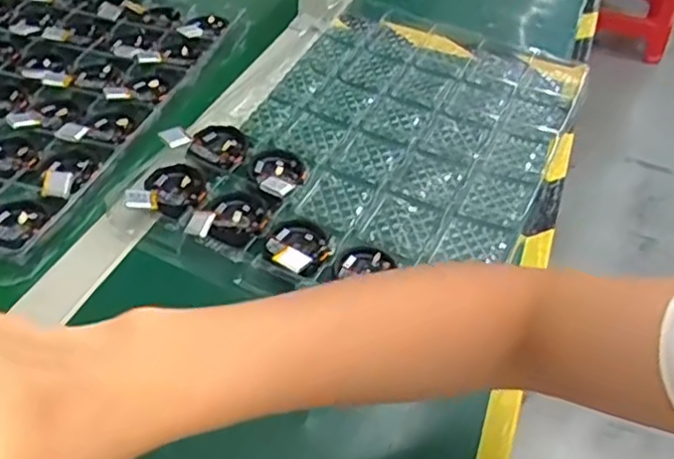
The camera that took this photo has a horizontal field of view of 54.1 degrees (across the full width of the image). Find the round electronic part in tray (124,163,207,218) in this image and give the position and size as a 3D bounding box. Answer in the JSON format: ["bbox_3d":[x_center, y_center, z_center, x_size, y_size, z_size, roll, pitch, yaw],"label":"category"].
[{"bbox_3d":[-0.137,-0.033,0.529,0.060,0.019,0.058,-6,44,-12],"label":"round electronic part in tray"}]

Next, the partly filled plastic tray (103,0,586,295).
[{"bbox_3d":[0.049,-0.099,0.626,0.292,0.026,0.454,20,45,15],"label":"partly filled plastic tray"}]

